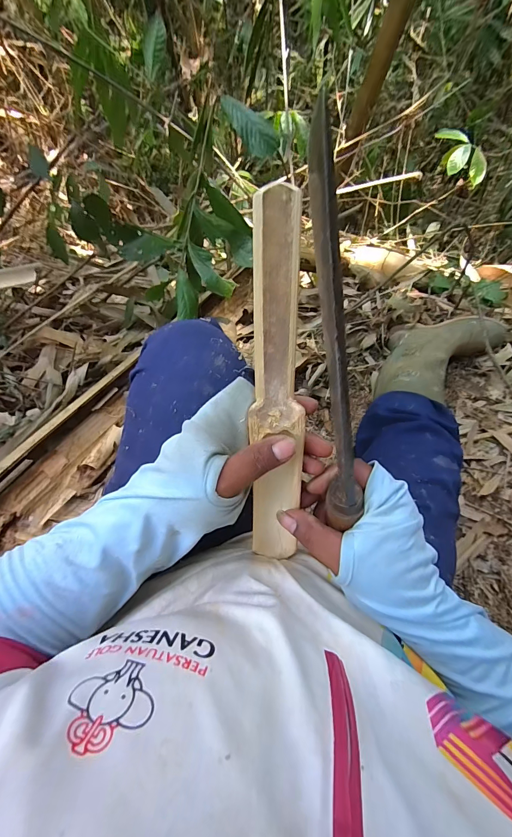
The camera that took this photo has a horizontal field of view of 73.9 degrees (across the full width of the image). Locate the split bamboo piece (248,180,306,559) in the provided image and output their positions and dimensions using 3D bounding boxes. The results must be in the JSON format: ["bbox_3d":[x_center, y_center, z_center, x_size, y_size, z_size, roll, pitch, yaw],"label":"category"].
[{"bbox_3d":[0.015,-0.008,0.256,0.036,0.023,0.281,0,109,0],"label":"split bamboo piece"}]

